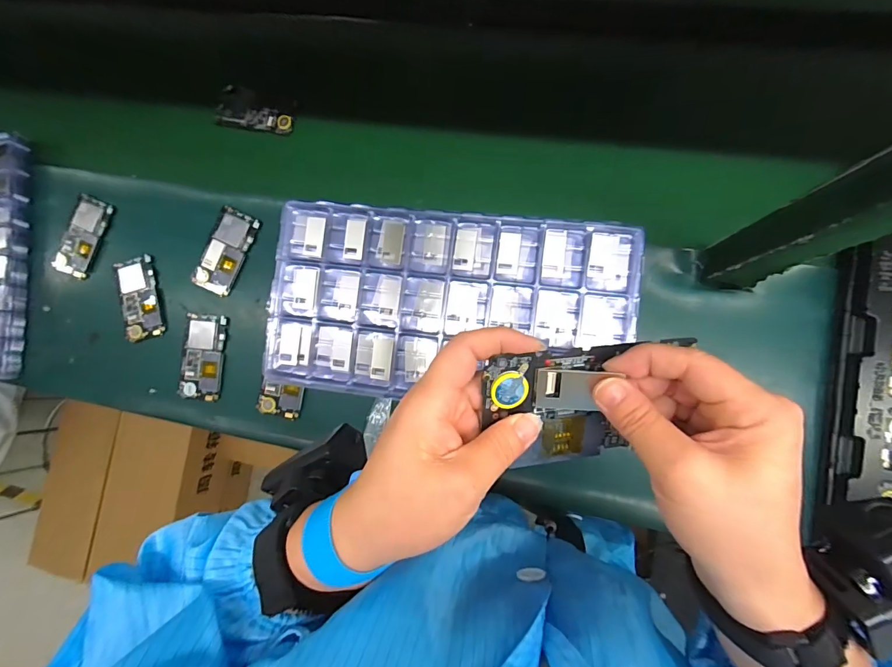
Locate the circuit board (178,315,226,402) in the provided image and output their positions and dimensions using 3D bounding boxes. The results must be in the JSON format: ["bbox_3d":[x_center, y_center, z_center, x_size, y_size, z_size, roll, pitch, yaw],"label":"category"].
[{"bbox_3d":[-0.344,0.034,0.601,0.056,0.014,0.119,6,84,8],"label":"circuit board"}]

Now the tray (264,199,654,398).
[{"bbox_3d":[-0.001,-0.029,0.449,0.378,0.024,0.198,7,84,8],"label":"tray"}]

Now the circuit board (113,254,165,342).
[{"bbox_3d":[-0.439,-0.049,0.604,0.055,0.015,0.113,-13,82,5],"label":"circuit board"}]

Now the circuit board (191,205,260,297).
[{"bbox_3d":[-0.312,-0.115,0.599,0.057,0.014,0.118,24,87,9],"label":"circuit board"}]

